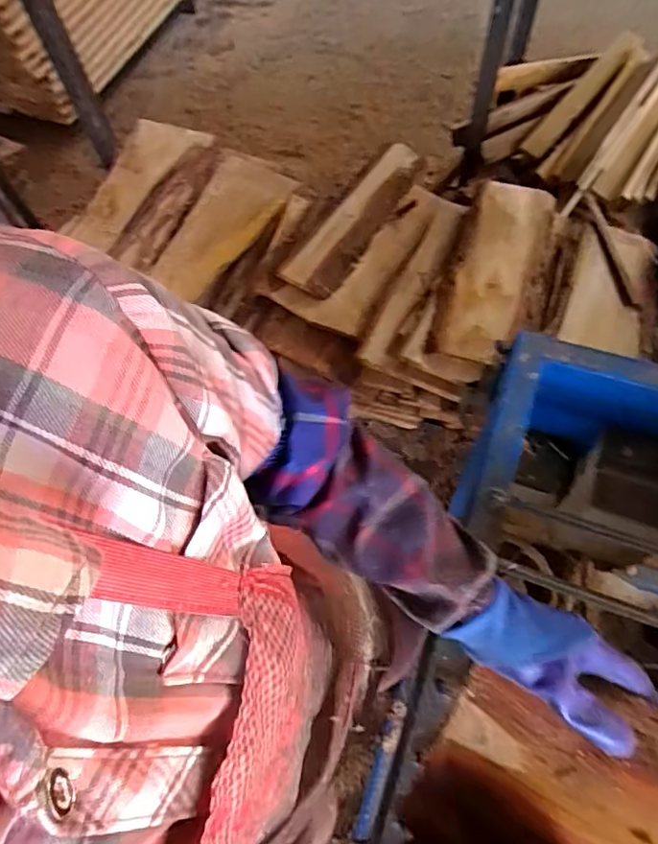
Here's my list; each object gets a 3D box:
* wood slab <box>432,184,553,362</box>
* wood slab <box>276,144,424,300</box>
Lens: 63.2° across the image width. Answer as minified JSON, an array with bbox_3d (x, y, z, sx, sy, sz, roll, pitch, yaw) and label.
[{"bbox_3d":[0.358,-0.338,1.137,0.172,0.034,0.512,19,67,8],"label":"wood slab"},{"bbox_3d":[0.074,-0.492,1.248,0.132,0.054,0.502,30,69,12],"label":"wood slab"}]

